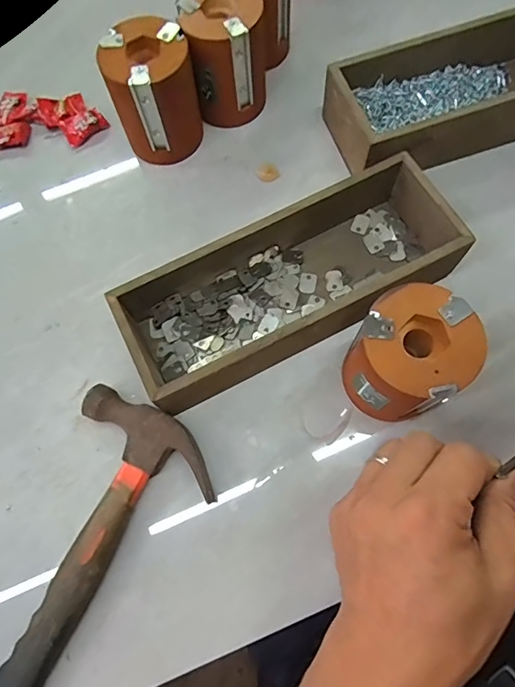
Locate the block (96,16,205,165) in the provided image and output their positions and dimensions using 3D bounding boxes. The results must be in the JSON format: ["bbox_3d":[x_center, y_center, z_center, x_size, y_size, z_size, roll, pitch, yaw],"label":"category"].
[{"bbox_3d":[-0.096,-0.233,0.431,0.077,0.102,0.073,-1,71,2],"label":"block"}]

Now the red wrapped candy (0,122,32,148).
[{"bbox_3d":[-0.266,-0.222,0.477,0.046,0.014,0.030,-7,71,0],"label":"red wrapped candy"}]

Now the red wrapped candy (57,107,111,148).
[{"bbox_3d":[-0.183,-0.230,0.478,0.046,0.019,0.026,-34,73,-9],"label":"red wrapped candy"}]

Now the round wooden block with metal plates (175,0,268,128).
[{"bbox_3d":[-0.030,-0.279,0.440,0.072,0.099,0.075,-1,71,2],"label":"round wooden block with metal plates"}]

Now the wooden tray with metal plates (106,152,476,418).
[{"bbox_3d":[0.027,-0.051,0.384,0.274,0.066,0.113,-28,72,-7],"label":"wooden tray with metal plates"}]

